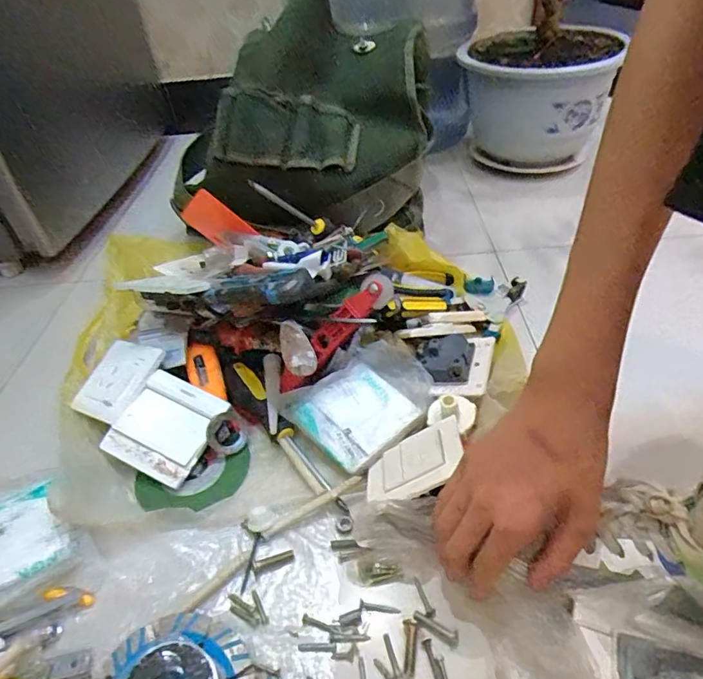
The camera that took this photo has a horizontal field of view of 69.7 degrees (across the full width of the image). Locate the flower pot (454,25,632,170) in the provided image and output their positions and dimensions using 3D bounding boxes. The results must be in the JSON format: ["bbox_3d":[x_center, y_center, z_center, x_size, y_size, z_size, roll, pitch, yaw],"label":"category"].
[{"bbox_3d":[0.311,-0.401,0.871,0.243,0.200,0.249,11,43,18],"label":"flower pot"}]

